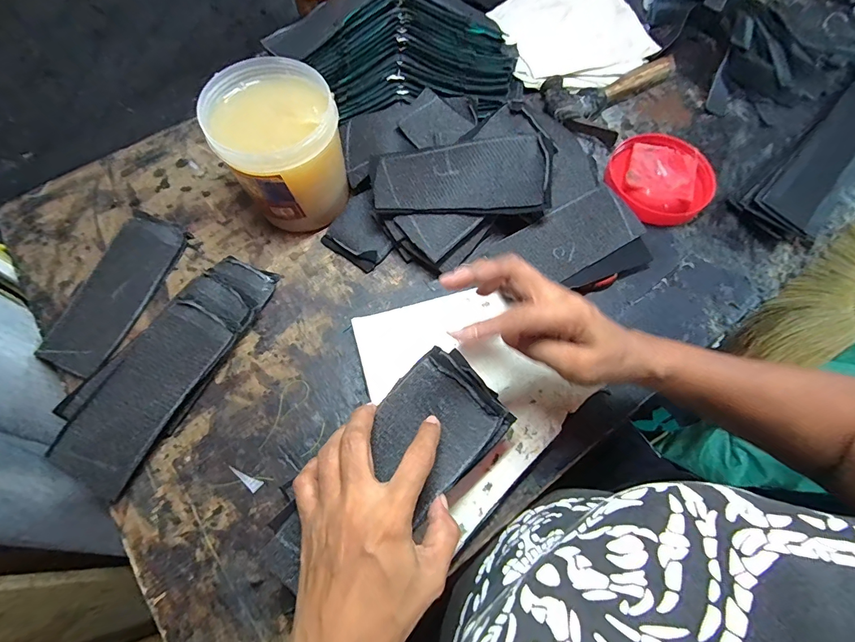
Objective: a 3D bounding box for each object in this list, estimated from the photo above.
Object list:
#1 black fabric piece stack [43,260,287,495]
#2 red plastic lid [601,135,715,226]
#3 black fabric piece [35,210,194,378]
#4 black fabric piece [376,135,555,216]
[{"bbox_3d":[-0.255,0.036,0.388,0.095,0.028,0.246,28,71,10],"label":"black fabric piece stack"},{"bbox_3d":[0.278,-0.171,0.468,0.120,0.017,0.123,0,69,0],"label":"red plastic lid"},{"bbox_3d":[-0.337,-0.035,0.423,0.076,0.015,0.182,18,70,7],"label":"black fabric piece"},{"bbox_3d":[0.037,-0.152,0.418,0.182,0.012,0.077,-2,84,6],"label":"black fabric piece"}]

